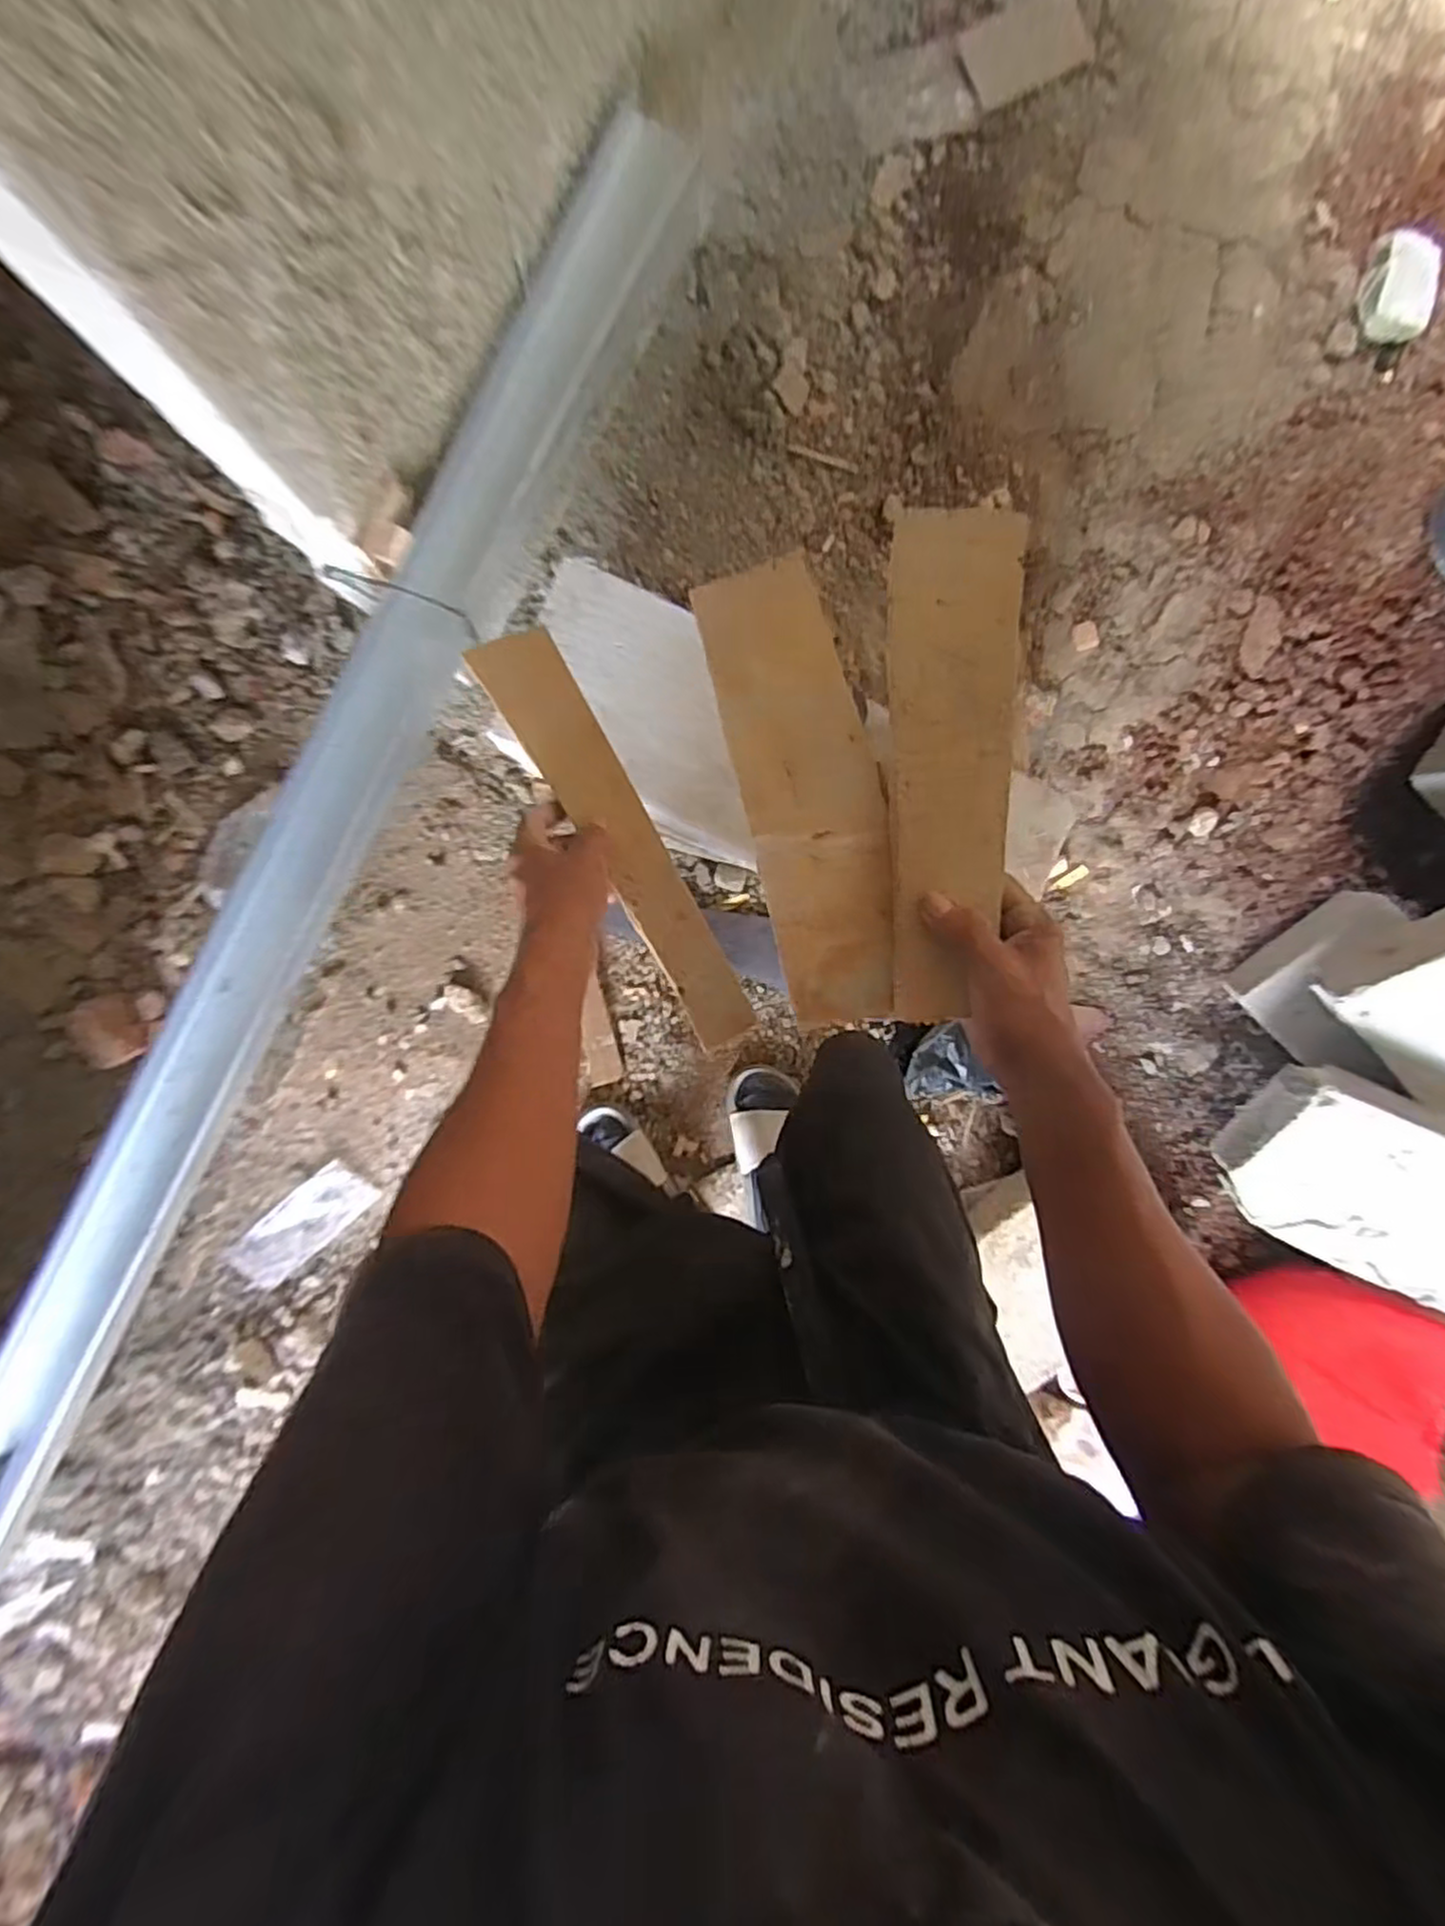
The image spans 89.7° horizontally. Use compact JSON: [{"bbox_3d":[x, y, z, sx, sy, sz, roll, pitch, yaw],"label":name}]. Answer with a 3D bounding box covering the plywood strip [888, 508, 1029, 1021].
[{"bbox_3d":[0.126,-0.107,0.404,0.069,0.012,0.274,2,94,5],"label":"plywood strip"}]

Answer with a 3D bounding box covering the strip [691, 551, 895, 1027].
[{"bbox_3d":[0.052,-0.096,0.423,0.077,0.006,0.260,-13,94,11],"label":"strip"}]

